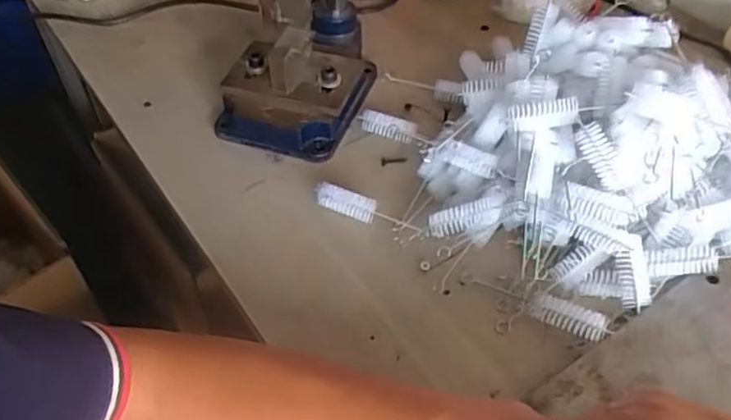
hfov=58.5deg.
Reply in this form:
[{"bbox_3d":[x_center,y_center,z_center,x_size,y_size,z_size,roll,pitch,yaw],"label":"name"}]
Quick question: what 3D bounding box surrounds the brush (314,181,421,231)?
[{"bbox_3d":[0.000,0.001,0.533,0.091,0.019,0.014,19,51,17],"label":"brush"}]

